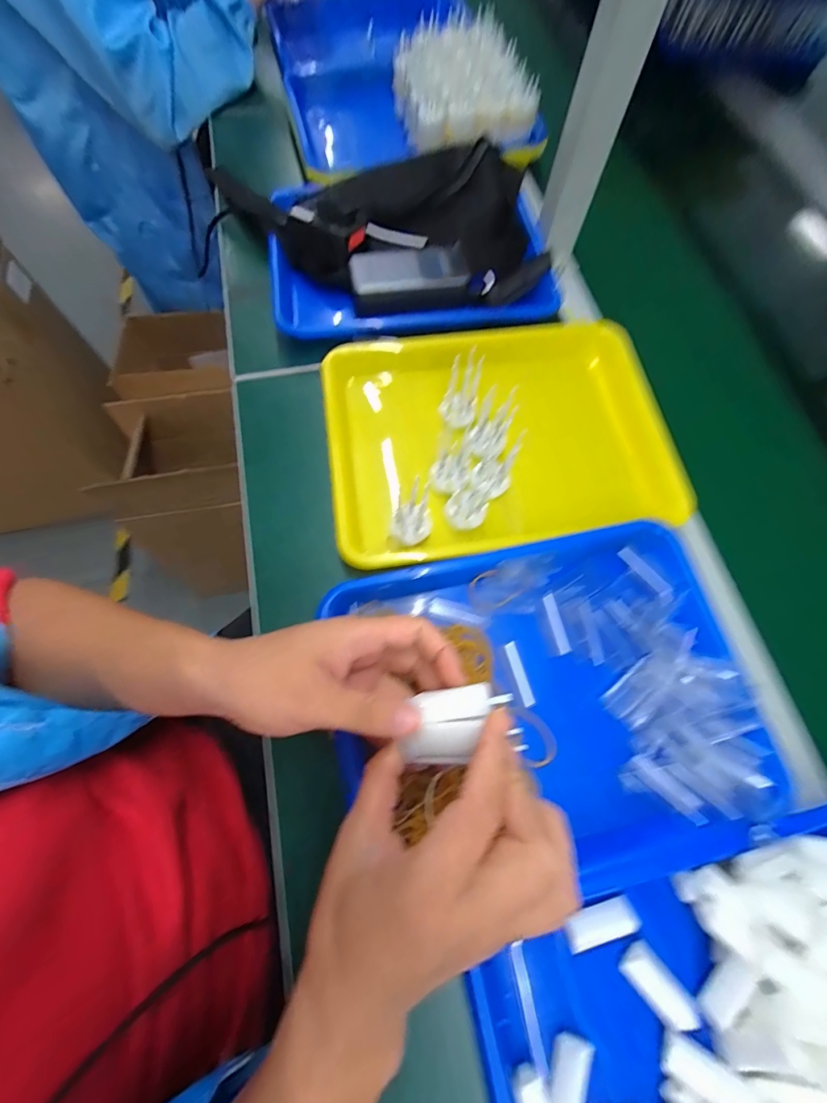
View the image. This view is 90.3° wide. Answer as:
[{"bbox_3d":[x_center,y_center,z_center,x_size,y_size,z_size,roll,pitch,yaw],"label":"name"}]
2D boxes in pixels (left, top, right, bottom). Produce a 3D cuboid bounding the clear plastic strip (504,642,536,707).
[{"bbox_3d":[0.092,0.105,0.354,0.010,0.004,0.052,-14,71,-7],"label":"clear plastic strip"}]

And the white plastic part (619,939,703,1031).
[{"bbox_3d":[0.167,0.295,0.277,0.026,0.012,0.047,-39,76,-14],"label":"white plastic part"}]

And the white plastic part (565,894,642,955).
[{"bbox_3d":[0.132,0.262,0.287,0.053,0.007,0.021,-16,72,-7],"label":"white plastic part"}]

